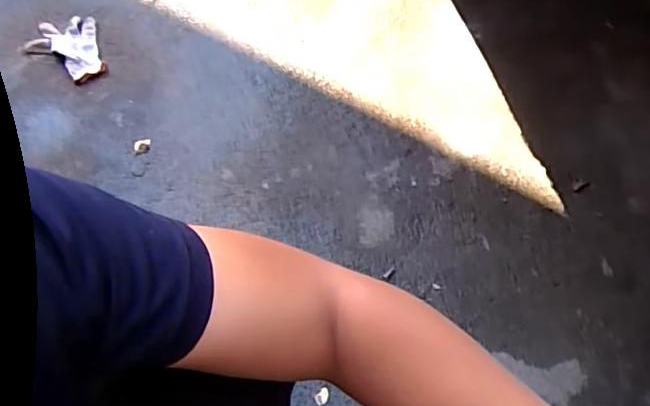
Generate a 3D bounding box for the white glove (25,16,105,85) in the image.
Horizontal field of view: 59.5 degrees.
[{"bbox_3d":[-0.504,-0.291,1.098,0.137,0.027,0.170,-17,64,-12],"label":"white glove"}]

